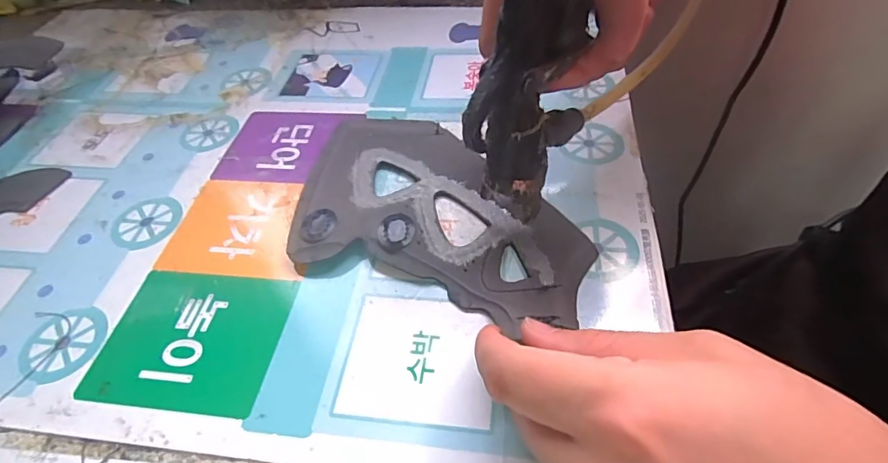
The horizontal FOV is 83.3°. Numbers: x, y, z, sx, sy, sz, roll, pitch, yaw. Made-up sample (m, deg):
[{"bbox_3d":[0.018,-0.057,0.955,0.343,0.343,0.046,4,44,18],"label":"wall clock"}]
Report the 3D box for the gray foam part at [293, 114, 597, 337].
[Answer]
[{"bbox_3d":[-0.005,-0.018,0.281,0.176,0.009,0.123,15,53,17],"label":"gray foam part"}]

